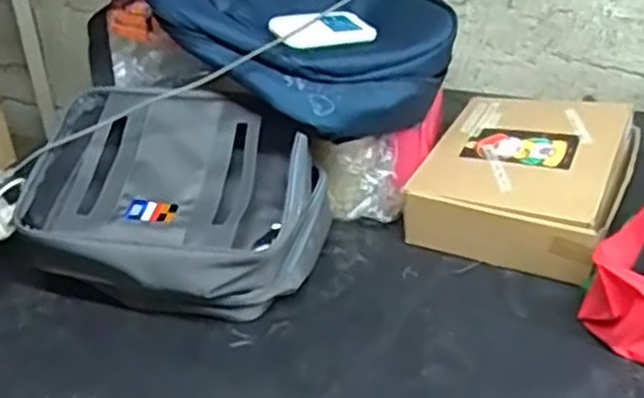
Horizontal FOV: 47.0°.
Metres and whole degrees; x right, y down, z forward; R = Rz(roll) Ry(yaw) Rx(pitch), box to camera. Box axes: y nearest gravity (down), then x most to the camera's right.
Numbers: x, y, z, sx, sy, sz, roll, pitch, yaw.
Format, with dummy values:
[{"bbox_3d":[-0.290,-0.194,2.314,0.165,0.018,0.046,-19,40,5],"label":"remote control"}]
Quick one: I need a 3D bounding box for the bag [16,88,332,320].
[{"bbox_3d":[-0.160,0.009,0.788,0.295,0.157,0.215,7,33,16],"label":"bag"}]

